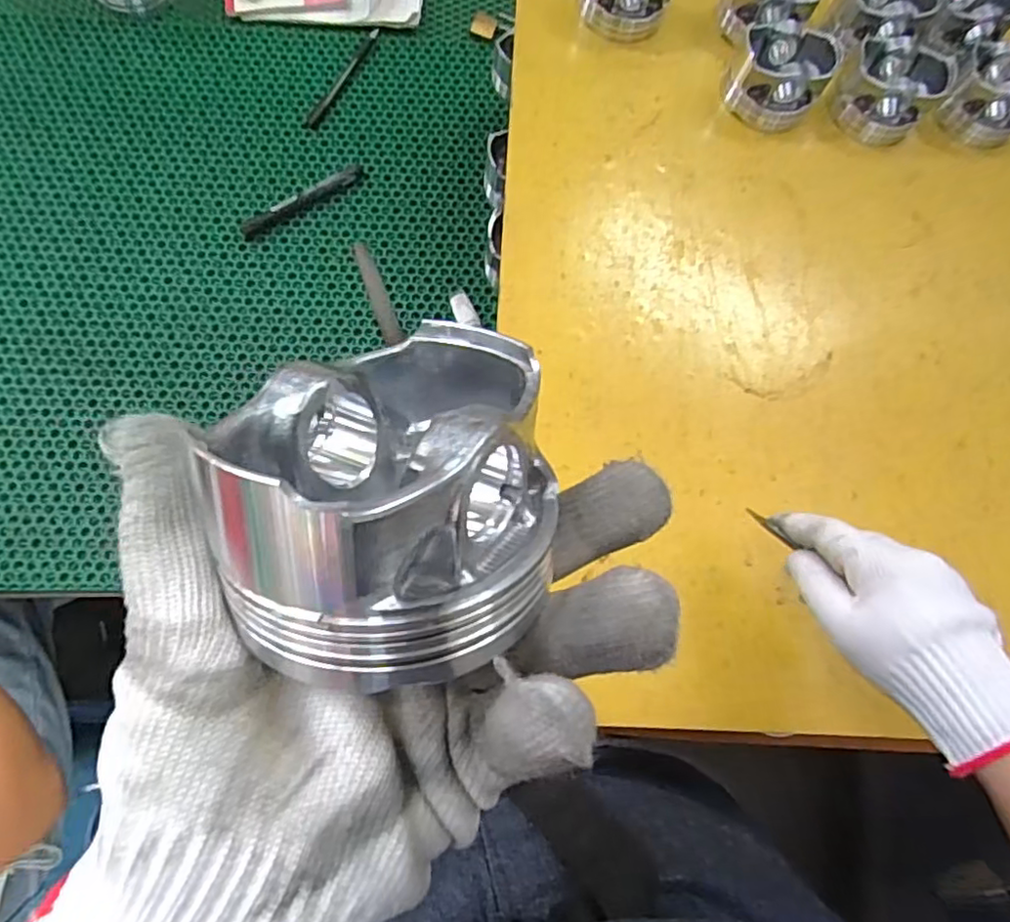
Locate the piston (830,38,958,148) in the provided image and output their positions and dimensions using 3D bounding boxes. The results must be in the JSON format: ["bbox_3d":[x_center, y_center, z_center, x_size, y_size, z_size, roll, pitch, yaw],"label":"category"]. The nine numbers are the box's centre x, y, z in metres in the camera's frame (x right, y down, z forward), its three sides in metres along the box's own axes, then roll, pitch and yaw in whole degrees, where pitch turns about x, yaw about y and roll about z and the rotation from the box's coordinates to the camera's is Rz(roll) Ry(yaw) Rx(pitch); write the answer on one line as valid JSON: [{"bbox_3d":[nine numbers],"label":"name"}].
[{"bbox_3d":[0.336,-0.324,0.551,0.076,0.054,0.076,1,75,-4],"label":"piston"}]

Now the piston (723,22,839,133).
[{"bbox_3d":[0.233,-0.331,0.539,0.079,0.049,0.072,1,76,-5],"label":"piston"}]

